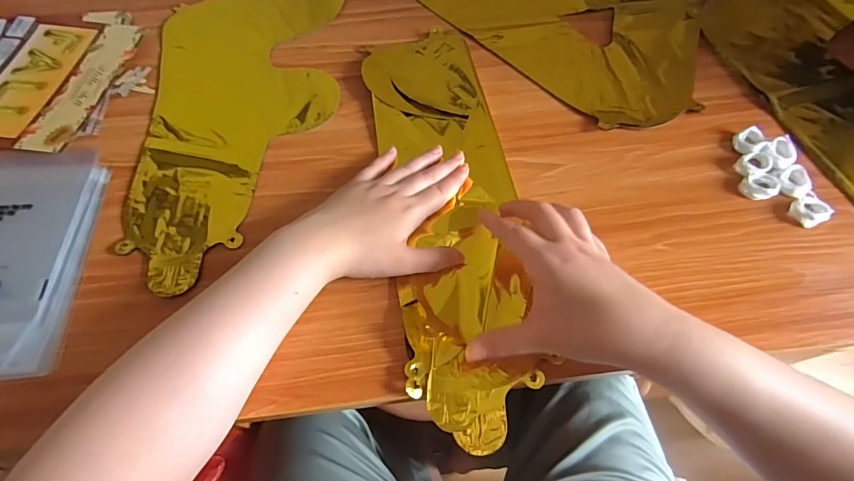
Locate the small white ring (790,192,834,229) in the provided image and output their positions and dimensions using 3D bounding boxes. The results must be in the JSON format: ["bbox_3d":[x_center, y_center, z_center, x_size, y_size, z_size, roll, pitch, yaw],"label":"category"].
[{"bbox_3d":[0.350,-0.028,0.391,0.033,0.009,0.028,-29,66,-15],"label":"small white ring"}]

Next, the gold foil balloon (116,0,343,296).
[{"bbox_3d":[-0.199,-0.152,0.457,0.193,0.008,0.421,-3,62,-2],"label":"gold foil balloon"}]

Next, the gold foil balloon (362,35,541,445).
[{"bbox_3d":[0.016,-0.043,0.405,0.122,0.022,0.422,-5,63,-3],"label":"gold foil balloon"}]

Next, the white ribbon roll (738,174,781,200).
[{"bbox_3d":[0.314,-0.051,0.405,0.037,0.009,0.027,-26,65,-13],"label":"white ribbon roll"}]

